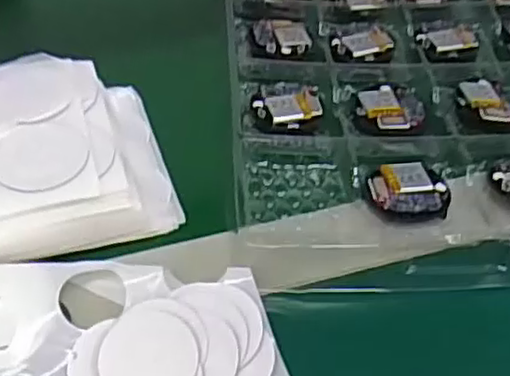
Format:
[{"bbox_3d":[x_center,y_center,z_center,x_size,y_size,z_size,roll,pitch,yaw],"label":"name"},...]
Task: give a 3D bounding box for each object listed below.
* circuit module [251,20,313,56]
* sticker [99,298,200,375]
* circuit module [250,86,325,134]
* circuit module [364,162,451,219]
[{"bbox_3d":[0.017,-0.098,0.450,0.037,0.006,0.035,0,47,-1],"label":"circuit module"},{"bbox_3d":[-0.044,0.069,0.293,0.040,0.004,0.046,1,58,1],"label":"sticker"},{"bbox_3d":[0.019,-0.045,0.400,0.041,0.008,0.033,-7,48,-8],"label":"circuit module"},{"bbox_3d":[0.078,0.001,0.356,0.042,0.008,0.037,0,47,-2],"label":"circuit module"}]

